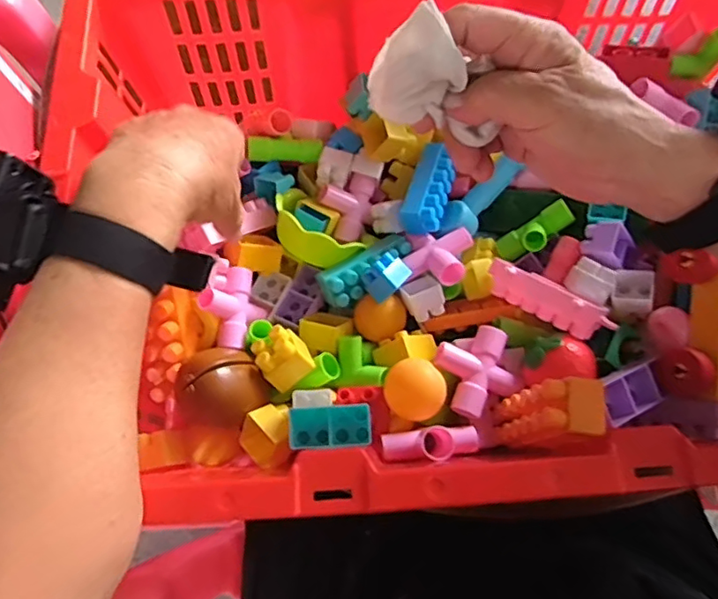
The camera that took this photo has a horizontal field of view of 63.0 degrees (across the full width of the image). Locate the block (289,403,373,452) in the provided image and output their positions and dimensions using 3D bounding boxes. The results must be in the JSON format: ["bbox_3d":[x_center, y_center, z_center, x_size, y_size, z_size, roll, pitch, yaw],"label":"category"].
[{"bbox_3d":[-0.017,0.076,0.349,0.047,0.011,0.024,-6,70,-1],"label":"block"}]

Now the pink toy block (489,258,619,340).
[{"bbox_3d":[0.118,-0.003,0.372,0.085,0.019,0.023,31,73,30],"label":"pink toy block"}]

